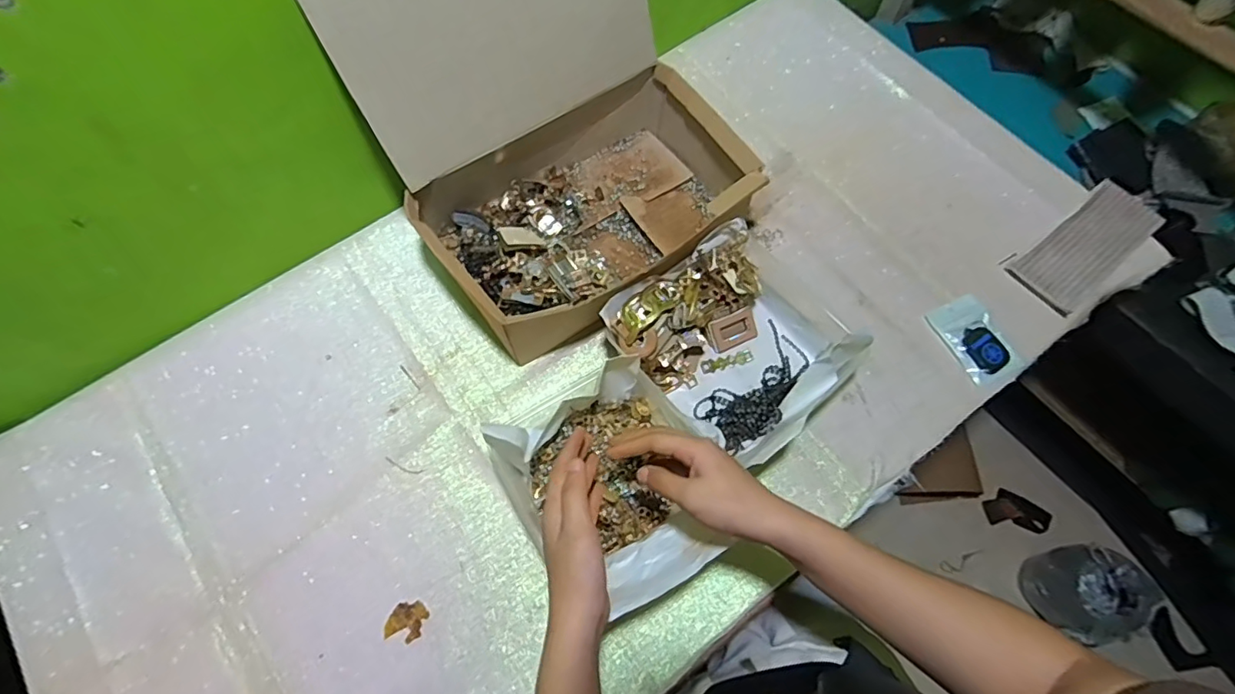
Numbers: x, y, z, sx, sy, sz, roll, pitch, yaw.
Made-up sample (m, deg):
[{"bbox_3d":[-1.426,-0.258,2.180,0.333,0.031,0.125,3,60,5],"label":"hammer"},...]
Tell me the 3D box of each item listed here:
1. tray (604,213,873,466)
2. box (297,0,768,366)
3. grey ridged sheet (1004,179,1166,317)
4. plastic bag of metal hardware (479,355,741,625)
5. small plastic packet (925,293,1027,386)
[{"bbox_3d":[0.123,-0.008,0.581,0.196,0.084,0.213,-43,74,-15],"label":"tray"},{"bbox_3d":[-0.053,-0.213,0.552,0.324,0.292,0.286,-30,71,-11],"label":"box"},{"bbox_3d":[0.552,-0.116,0.650,0.164,0.024,0.080,-41,77,2],"label":"grey ridged sheet"},{"bbox_3d":[-0.009,0.121,0.510,0.164,0.102,0.207,-30,71,-11],"label":"plastic bag of metal hardware"},{"bbox_3d":[0.406,-0.009,0.624,0.065,0.011,0.099,-23,70,-9],"label":"small plastic packet"}]

